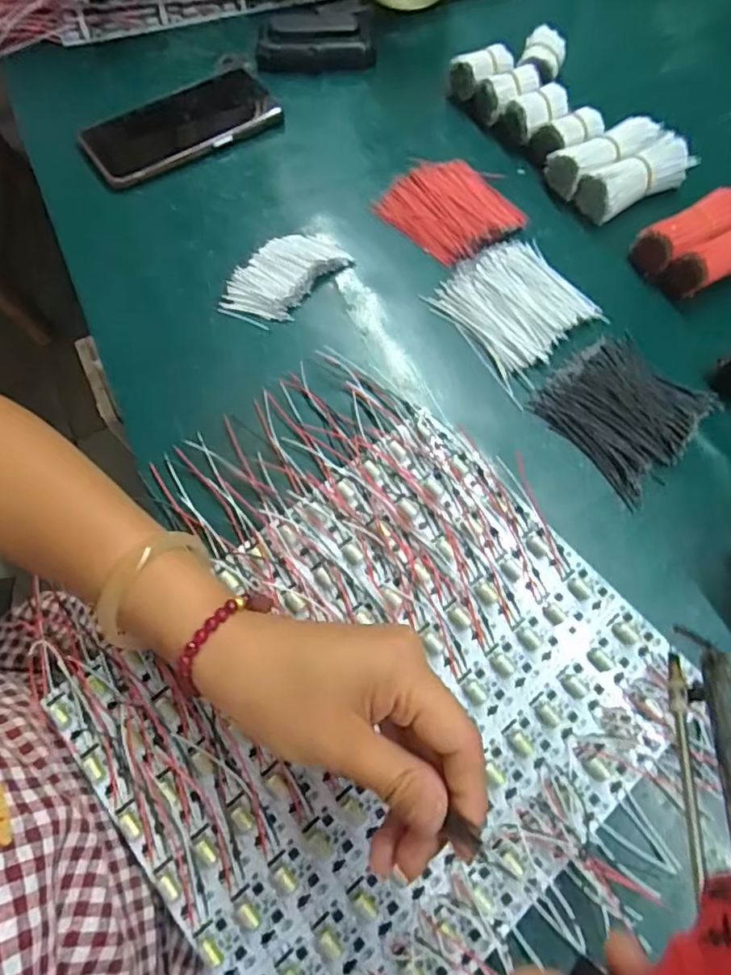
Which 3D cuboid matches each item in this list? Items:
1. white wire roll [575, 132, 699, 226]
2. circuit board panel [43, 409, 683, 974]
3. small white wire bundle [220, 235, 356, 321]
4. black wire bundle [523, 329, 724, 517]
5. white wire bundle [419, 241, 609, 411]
[{"bbox_3d":[0.217,-0.247,0.472,0.087,0.031,0.033,-25,71,-8],"label":"white wire roll"},{"bbox_3d":[0.011,0.117,0.329,0.283,0.019,0.243,-39,73,-13],"label":"circuit board panel"},{"bbox_3d":[-0.062,-0.161,0.445,0.054,0.016,0.090,35,74,13],"label":"small white wire bundle"},{"bbox_3d":[0.178,-0.057,0.402,0.099,0.015,0.095,-40,74,-13],"label":"black wire bundle"},{"bbox_3d":[0.111,-0.135,0.435,0.100,0.013,0.103,-36,73,-11],"label":"white wire bundle"}]

